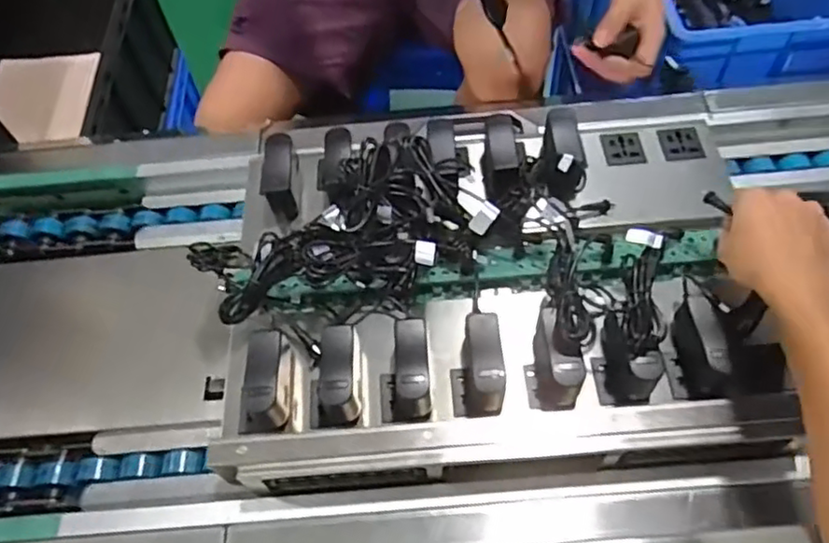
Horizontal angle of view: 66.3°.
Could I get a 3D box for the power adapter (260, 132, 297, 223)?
[{"bbox_3d":[-0.132,-0.097,0.637,0.029,0.052,0.078,0,70,20],"label":"power adapter"}]

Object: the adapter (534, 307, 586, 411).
[{"bbox_3d":[0.117,0.072,0.520,0.032,0.047,0.073,1,59,4],"label":"adapter"}]

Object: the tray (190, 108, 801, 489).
[{"bbox_3d":[0.063,0.000,0.574,0.458,0.122,0.343,-4,59,1],"label":"tray"}]

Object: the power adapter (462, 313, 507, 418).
[{"bbox_3d":[0.057,0.074,0.525,0.031,0.052,0.076,-3,59,2],"label":"power adapter"}]

